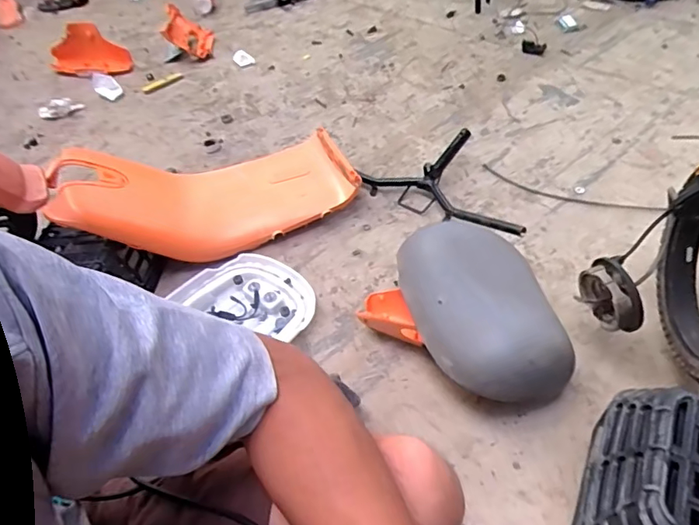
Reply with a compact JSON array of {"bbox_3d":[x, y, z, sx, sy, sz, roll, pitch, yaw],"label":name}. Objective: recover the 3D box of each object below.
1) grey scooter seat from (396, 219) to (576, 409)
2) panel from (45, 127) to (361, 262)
[{"bbox_3d":[0.224,0.094,0.931,0.225,0.173,0.346,-16,50,-8],"label":"grey scooter seat"},{"bbox_3d":[-0.314,-0.165,1.192,0.643,0.157,0.276,-11,48,-23],"label":"panel"}]

